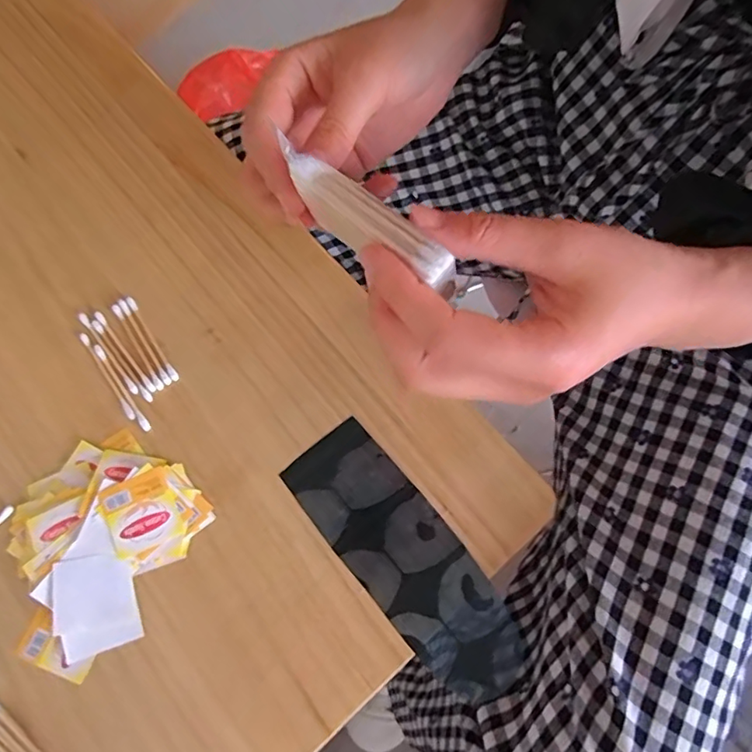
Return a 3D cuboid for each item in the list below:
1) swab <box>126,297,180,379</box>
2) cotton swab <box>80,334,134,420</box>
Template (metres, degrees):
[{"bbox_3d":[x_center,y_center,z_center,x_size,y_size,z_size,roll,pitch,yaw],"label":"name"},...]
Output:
[{"bbox_3d":[-0.151,-0.026,0.363,0.005,0.004,0.071,-32,75,-12],"label":"swab"},{"bbox_3d":[-0.176,-0.001,0.352,0.005,0.004,0.071,-34,76,-12],"label":"cotton swab"}]

